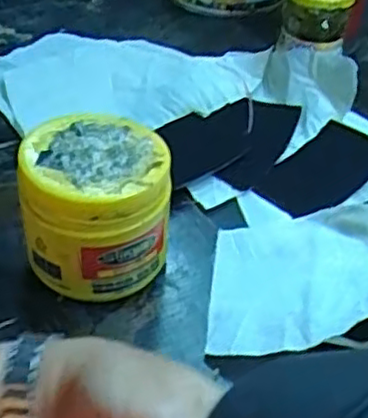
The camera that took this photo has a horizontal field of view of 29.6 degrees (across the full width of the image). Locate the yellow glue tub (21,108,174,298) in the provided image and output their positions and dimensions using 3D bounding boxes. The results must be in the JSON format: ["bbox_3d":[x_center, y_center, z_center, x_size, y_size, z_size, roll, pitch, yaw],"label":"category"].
[{"bbox_3d":[-0.057,0.000,0.454,0.092,0.093,0.086,-4,44,-7],"label":"yellow glue tub"}]

